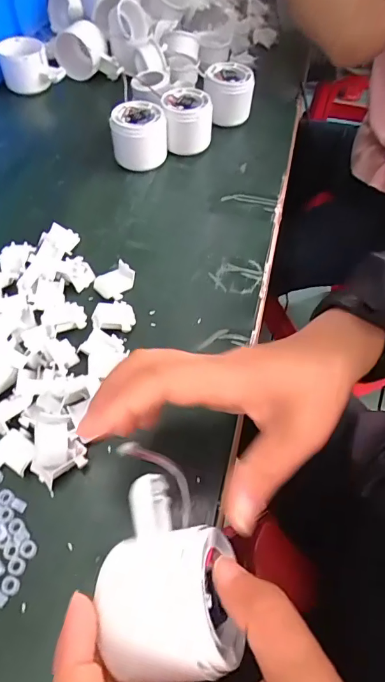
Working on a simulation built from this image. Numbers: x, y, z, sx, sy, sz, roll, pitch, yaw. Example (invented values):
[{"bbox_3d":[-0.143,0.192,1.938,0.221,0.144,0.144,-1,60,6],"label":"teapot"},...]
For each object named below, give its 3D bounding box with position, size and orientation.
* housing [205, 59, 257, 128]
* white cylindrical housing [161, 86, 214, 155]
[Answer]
[{"bbox_3d":[0.044,-0.302,0.531,0.059,0.056,0.059,1,55,-2],"label":"housing"},{"bbox_3d":[-0.007,-0.255,0.500,0.054,0.055,0.054,1,55,-2],"label":"white cylindrical housing"}]

